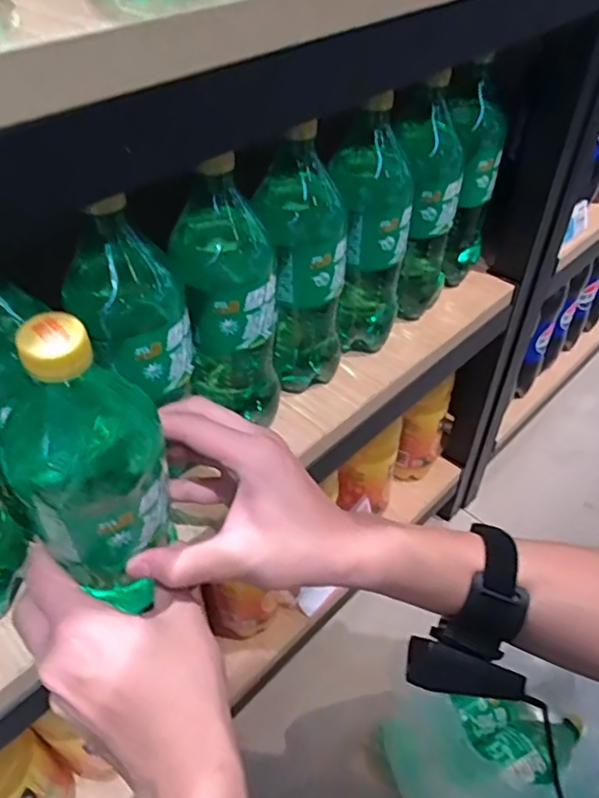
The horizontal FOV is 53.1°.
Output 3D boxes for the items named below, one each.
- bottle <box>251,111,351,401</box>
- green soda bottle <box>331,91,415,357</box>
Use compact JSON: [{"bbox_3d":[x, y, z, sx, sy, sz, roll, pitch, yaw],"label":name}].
[{"bbox_3d":[-0.001,-0.106,0.522,0.082,0.221,0.073,-28,51,-26],"label":"bottle"},{"bbox_3d":[0.064,-0.149,0.559,0.077,0.224,0.070,-9,45,-9],"label":"green soda bottle"}]

